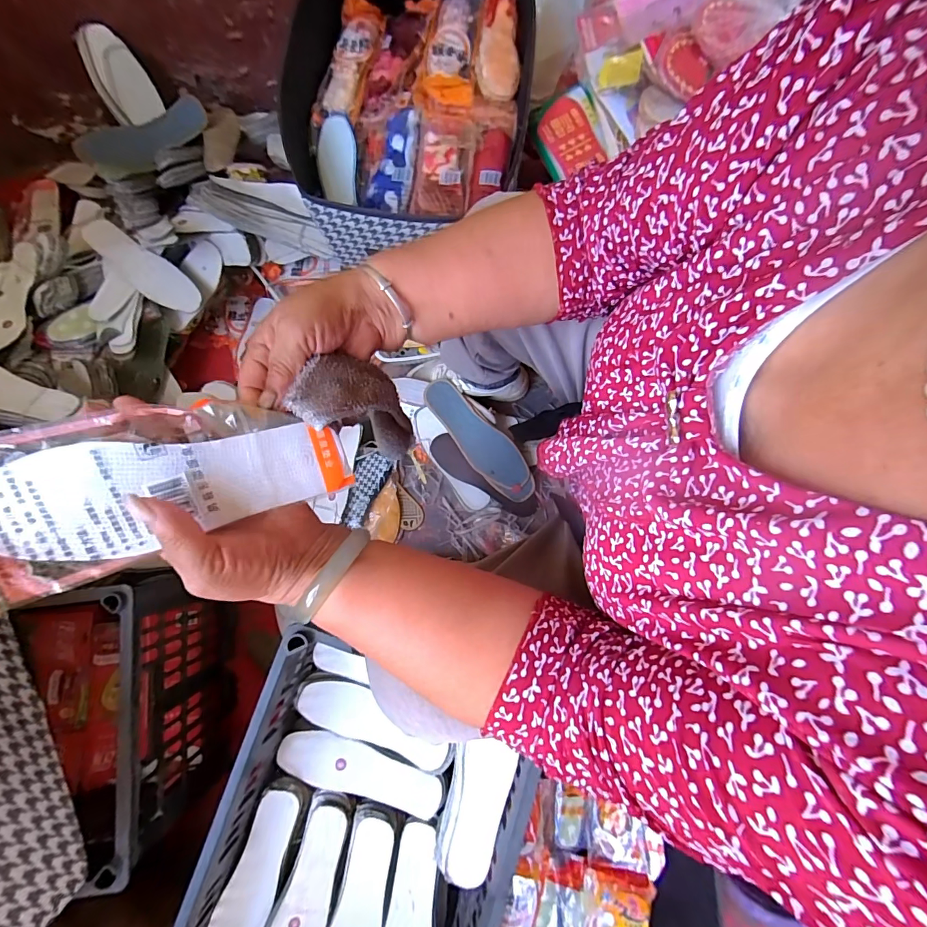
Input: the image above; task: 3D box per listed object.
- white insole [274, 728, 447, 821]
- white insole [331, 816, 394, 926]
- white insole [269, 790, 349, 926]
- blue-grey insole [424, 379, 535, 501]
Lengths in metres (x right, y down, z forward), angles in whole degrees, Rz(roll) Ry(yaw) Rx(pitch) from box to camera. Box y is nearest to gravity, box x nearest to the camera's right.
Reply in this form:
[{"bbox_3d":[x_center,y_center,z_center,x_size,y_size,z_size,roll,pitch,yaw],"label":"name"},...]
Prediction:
[{"bbox_3d":[-0.144,0.432,0.593,0.230,0.014,0.069,15,78,1],"label":"white insole"},{"bbox_3d":[-0.138,0.599,0.558,0.067,0.016,0.224,13,78,1],"label":"white insole"},{"bbox_3d":[-0.204,0.568,0.551,0.065,0.029,0.223,17,78,2],"label":"white insole"},{"bbox_3d":[0.030,-0.042,0.797,0.273,0.010,0.084,43,96,-4],"label":"blue-grey insole"}]

